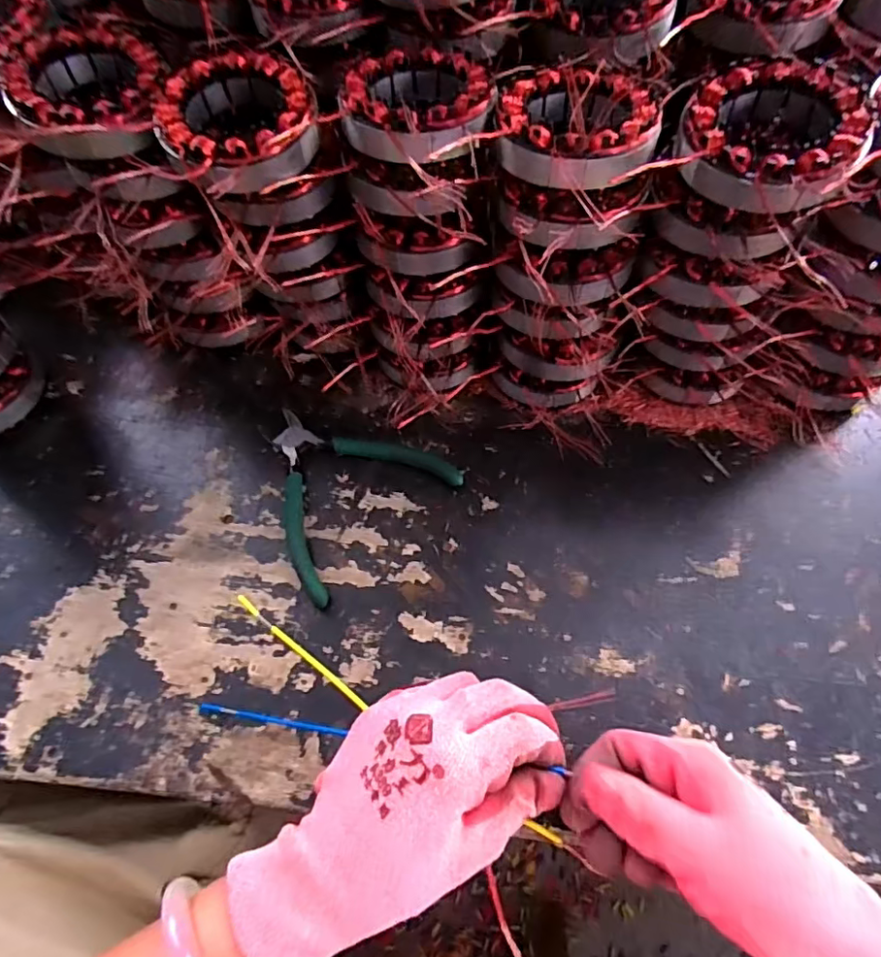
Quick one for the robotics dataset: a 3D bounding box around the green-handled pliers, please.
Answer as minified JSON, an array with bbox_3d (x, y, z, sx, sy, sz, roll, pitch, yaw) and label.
[{"bbox_3d":[-0.074,-0.001,0.393,0.133,0.010,0.130,-41,70,-17],"label":"green-handled pliers"}]

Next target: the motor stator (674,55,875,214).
[{"bbox_3d":[0.167,-0.174,0.281,0.087,0.025,0.096,5,64,4],"label":"motor stator"}]

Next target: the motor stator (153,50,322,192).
[{"bbox_3d":[-0.114,-0.198,0.308,0.088,0.025,0.088,-1,64,1],"label":"motor stator"}]

